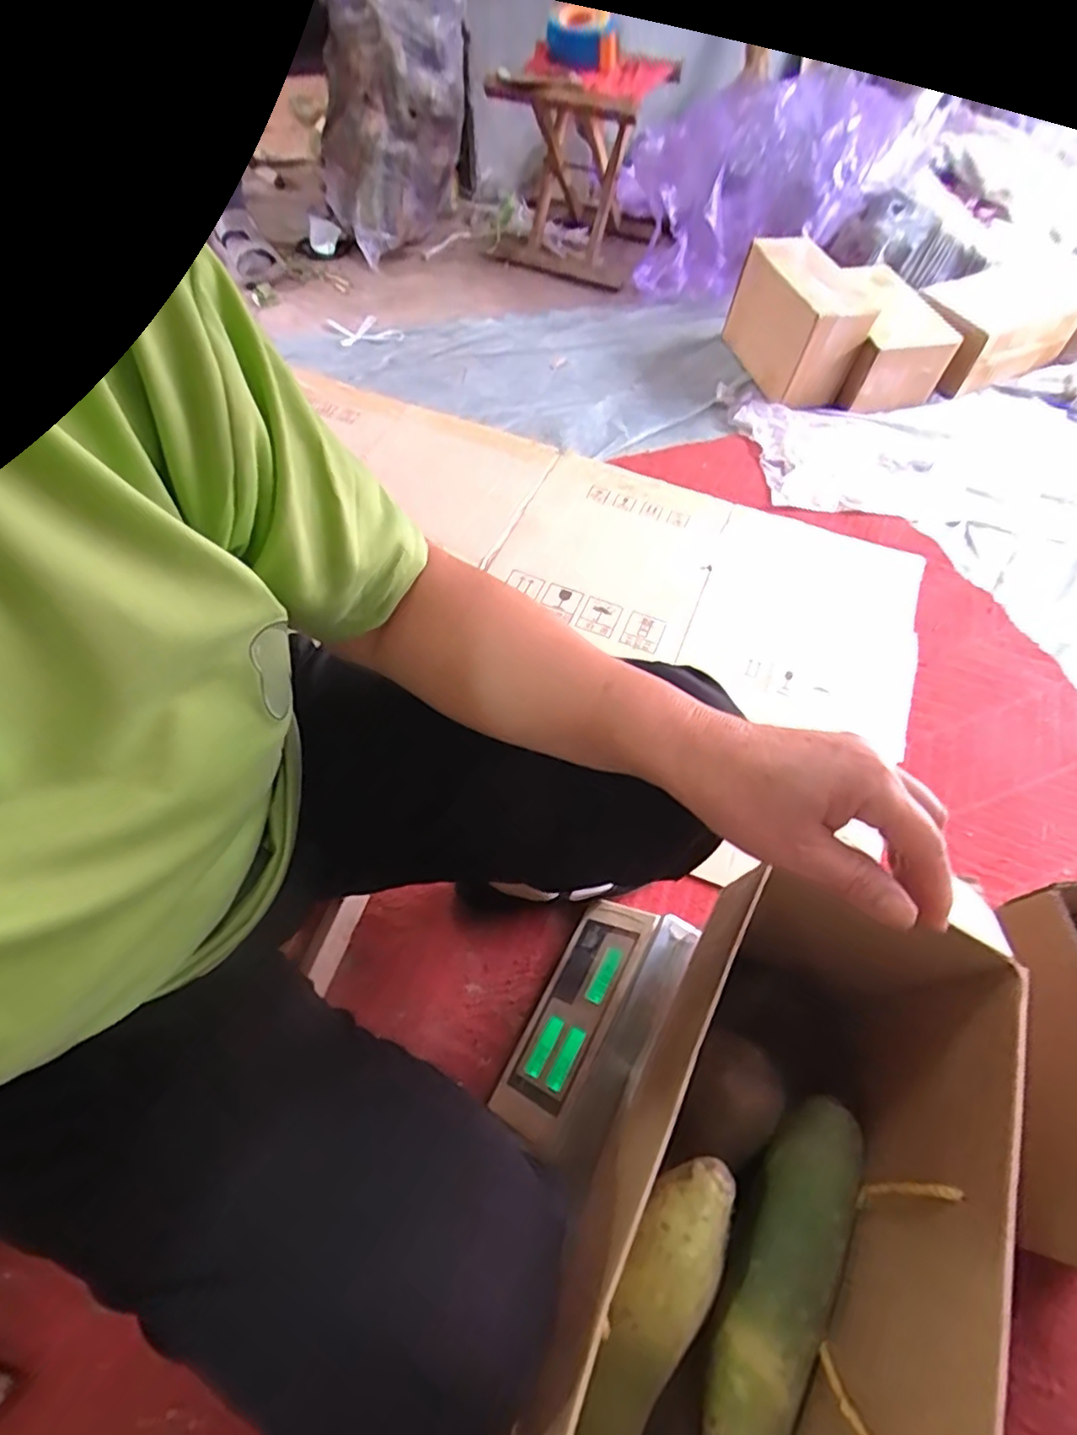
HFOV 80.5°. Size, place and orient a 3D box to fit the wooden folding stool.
[{"bbox_3d":[0.084,-1.218,1.402,0.327,0.328,0.373,18,59,10],"label":"wooden folding stool"}]

